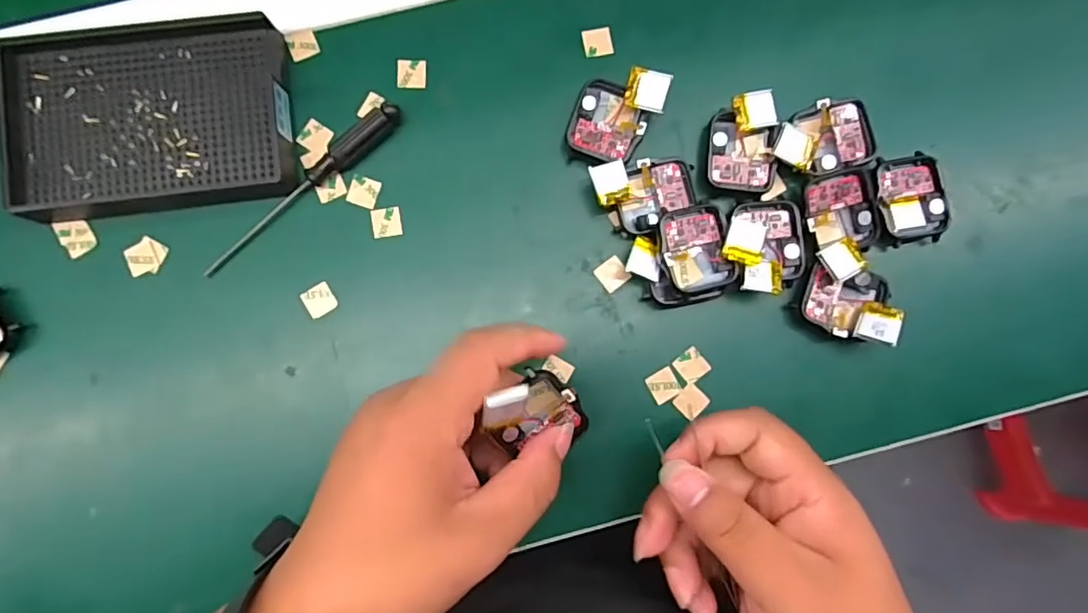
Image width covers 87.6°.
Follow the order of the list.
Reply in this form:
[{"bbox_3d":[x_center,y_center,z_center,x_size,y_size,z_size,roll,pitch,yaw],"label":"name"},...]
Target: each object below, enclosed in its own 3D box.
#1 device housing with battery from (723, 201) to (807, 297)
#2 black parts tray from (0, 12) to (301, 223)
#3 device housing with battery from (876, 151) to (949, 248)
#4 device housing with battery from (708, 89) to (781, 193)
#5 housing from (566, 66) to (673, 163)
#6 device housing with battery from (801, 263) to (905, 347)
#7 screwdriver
[{"bbox_3d":[0.115,-0.032,0.293,0.046,0.019,0.048,-10,85,-2],"label":"device housing with battery"},{"bbox_3d":[-0.204,-0.100,0.296,0.137,0.027,0.097,-4,85,-2],"label":"black parts tray"},{"bbox_3d":[0.197,-0.058,0.309,0.038,0.013,0.047,-7,85,-2],"label":"device housing with battery"},{"bbox_3d":[0.107,-0.087,0.302,0.036,0.010,0.050,-3,85,-1],"label":"device housing with battery"},{"bbox_3d":[0.037,-0.102,0.302,0.042,0.019,0.050,25,85,1],"label":"housing"},{"bbox_3d":[0.160,-0.001,0.297,0.044,0.022,0.035,13,84,0],"label":"device housing with battery"},{"bbox_3d":[-0.127,-0.061,0.298,0.131,0.016,0.012,-42,87,-5],"label":"screwdriver"}]

